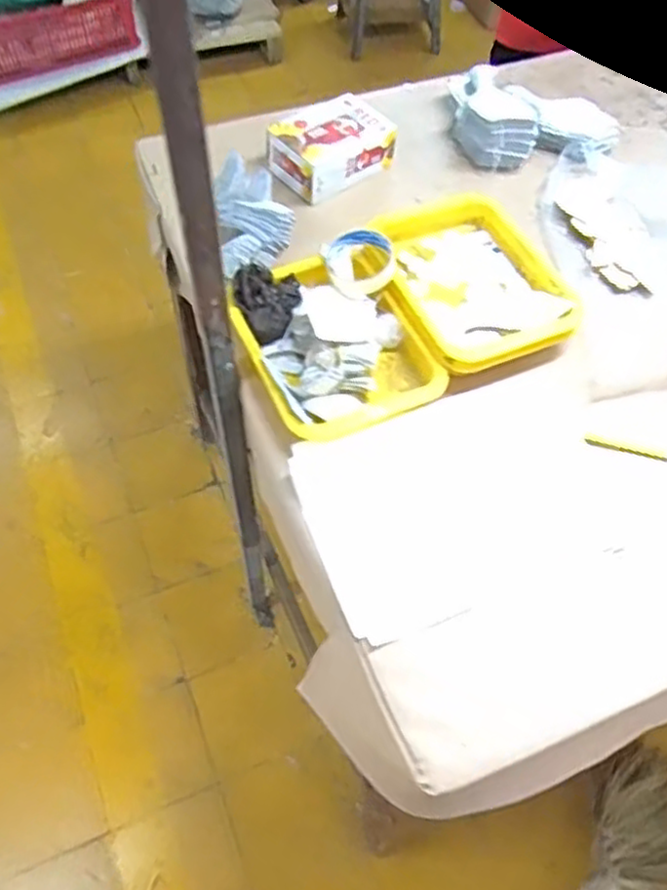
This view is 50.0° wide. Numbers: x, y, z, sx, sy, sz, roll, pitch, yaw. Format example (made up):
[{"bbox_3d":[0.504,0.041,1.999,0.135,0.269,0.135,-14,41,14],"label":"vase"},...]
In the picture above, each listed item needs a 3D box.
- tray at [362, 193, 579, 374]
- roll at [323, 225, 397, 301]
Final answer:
[{"bbox_3d":[0.168,-0.205,0.902,0.198,0.043,0.256,-23,61,-16],"label":"tray"},{"bbox_3d":[0.034,-0.226,0.886,0.091,0.034,0.101,1,57,-1],"label":"roll"}]

